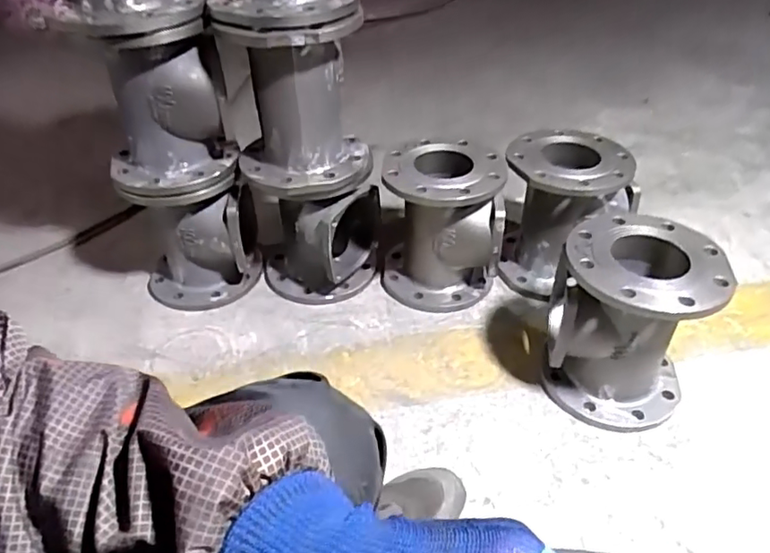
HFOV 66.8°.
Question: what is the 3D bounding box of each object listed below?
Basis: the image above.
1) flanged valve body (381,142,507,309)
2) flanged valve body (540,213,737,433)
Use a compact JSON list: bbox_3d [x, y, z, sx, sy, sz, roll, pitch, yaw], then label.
[{"bbox_3d":[0.100,-0.089,1.084,0.206,0.268,0.191,0,40,0],"label":"flanged valve body"},{"bbox_3d":[0.363,0.064,0.879,0.210,0.251,0.215,9,41,11],"label":"flanged valve body"}]

